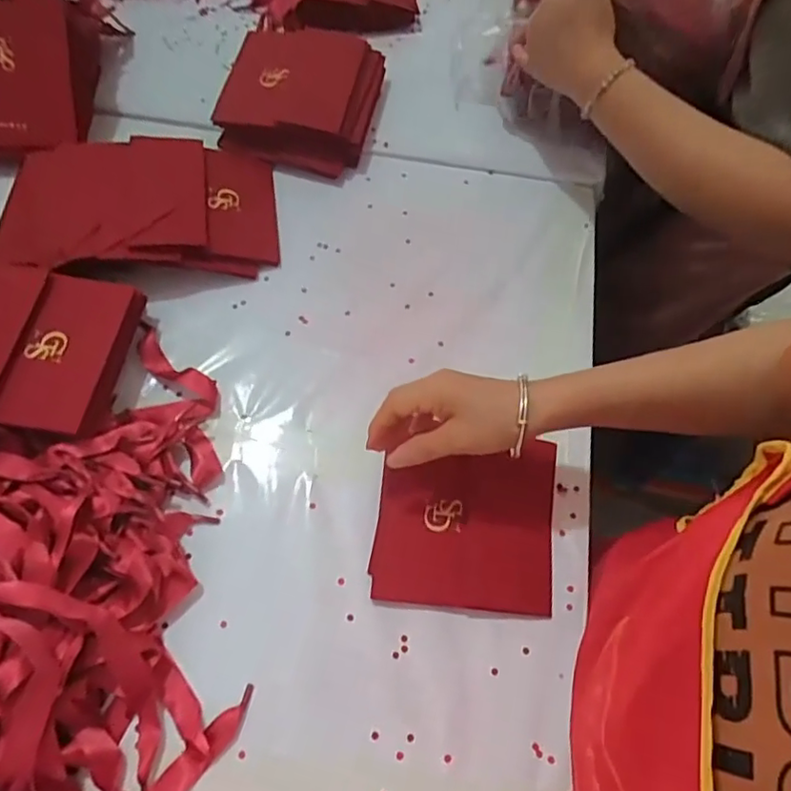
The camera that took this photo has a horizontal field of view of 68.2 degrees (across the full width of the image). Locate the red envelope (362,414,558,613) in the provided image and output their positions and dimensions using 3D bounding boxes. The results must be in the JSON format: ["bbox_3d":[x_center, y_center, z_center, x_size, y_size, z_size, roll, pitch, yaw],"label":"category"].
[{"bbox_3d":[0.056,0.102,0.469,0.138,0.007,0.130,6,71,1],"label":"red envelope"}]

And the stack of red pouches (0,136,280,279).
[{"bbox_3d":[-0.248,-0.183,0.560,0.256,0.059,0.152,-4,65,-5],"label":"stack of red pouches"}]

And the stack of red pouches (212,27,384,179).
[{"bbox_3d":[-0.102,-0.322,0.626,0.156,0.059,0.159,12,65,3],"label":"stack of red pouches"}]

